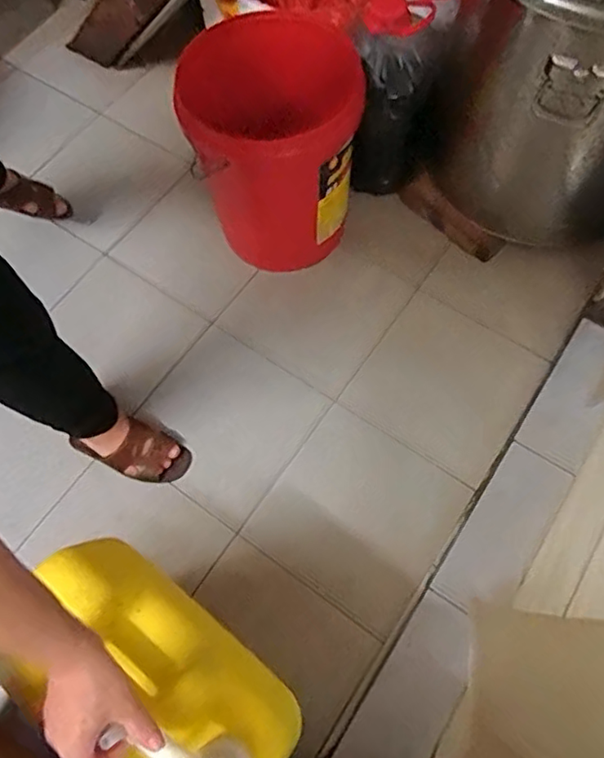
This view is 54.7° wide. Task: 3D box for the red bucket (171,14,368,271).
[{"bbox_3d":[-0.046,-0.439,1.131,0.298,0.356,0.280,-1,66,2],"label":"red bucket"}]

